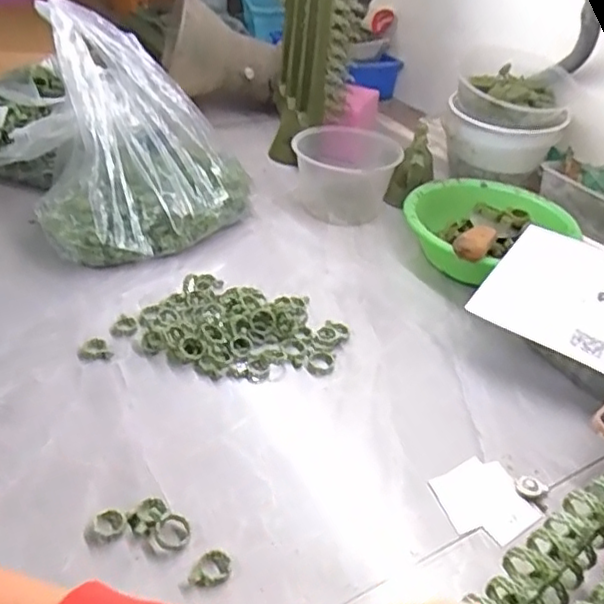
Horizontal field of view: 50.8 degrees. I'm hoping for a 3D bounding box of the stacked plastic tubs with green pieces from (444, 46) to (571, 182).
[{"bbox_3d":[0.293,-0.257,0.917,0.158,0.137,0.143,18,39,17],"label":"stacked plastic tubs with green pieces"}]

